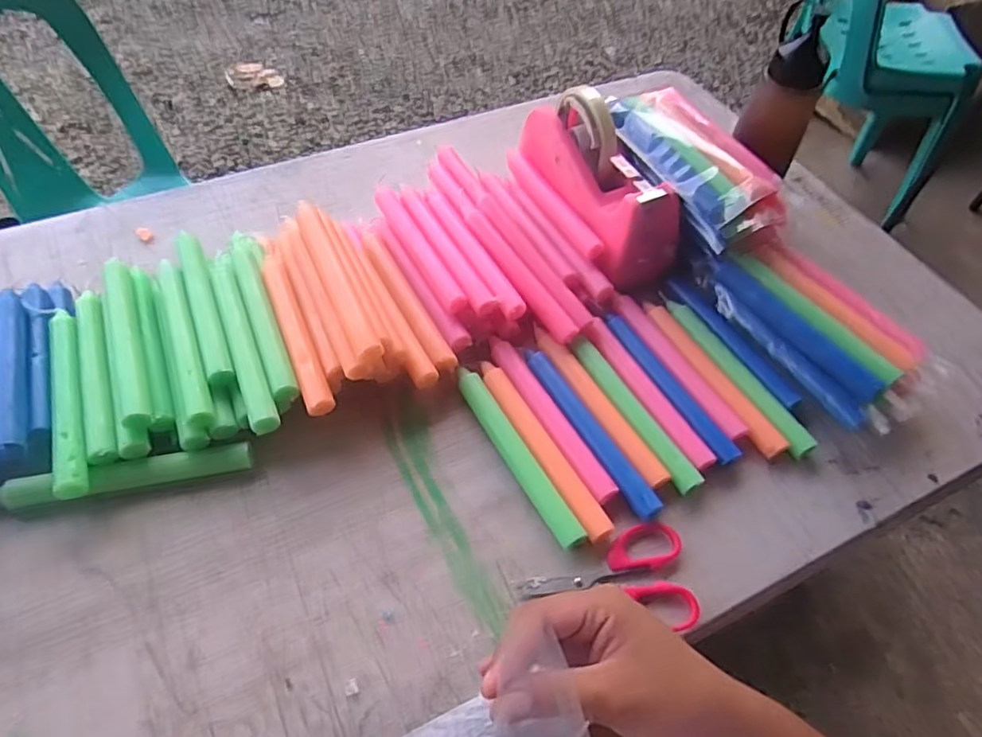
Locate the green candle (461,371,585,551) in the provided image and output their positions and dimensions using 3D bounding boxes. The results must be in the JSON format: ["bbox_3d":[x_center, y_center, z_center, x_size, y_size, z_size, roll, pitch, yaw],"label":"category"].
[{"bbox_3d":[0.018,0.061,0.446,0.019,0.018,0.158,-25,60,-19],"label":"green candle"}]

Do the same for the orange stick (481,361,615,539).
[{"bbox_3d":[0.036,0.057,0.449,0.019,0.014,0.160,-25,60,-19],"label":"orange stick"}]

